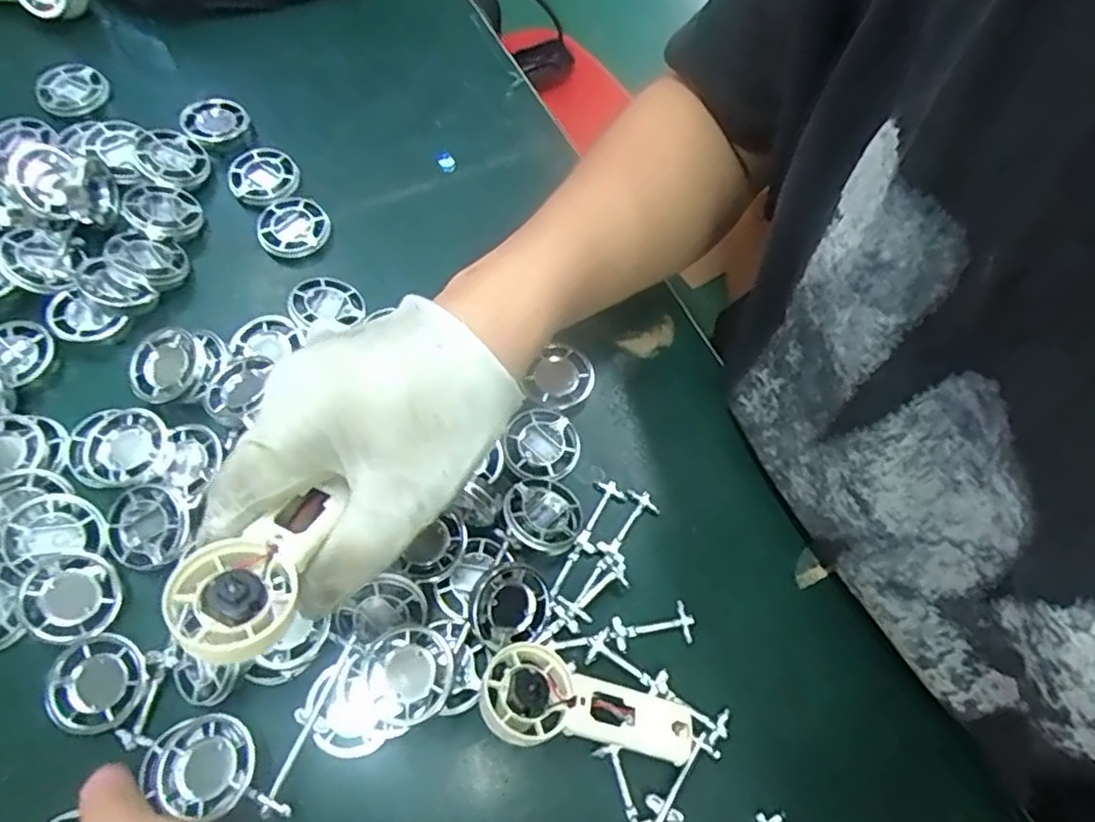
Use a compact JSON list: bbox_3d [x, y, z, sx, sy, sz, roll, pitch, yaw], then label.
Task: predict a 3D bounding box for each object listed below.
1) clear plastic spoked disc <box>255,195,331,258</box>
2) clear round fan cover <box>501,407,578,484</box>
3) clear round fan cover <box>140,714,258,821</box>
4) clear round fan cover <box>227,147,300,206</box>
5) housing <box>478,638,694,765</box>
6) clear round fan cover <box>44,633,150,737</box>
[{"bbox_3d":[-0.147,-0.106,0.403,0.039,0.008,0.039,1,66,-3],"label":"clear plastic spoked disc"},{"bbox_3d":[-0.004,0.017,0.352,0.038,0.009,0.039,1,66,-3],"label":"clear round fan cover"},{"bbox_3d":[-0.140,0.142,0.281,0.045,0.017,0.036,16,67,4],"label":"clear round fan cover"},{"bbox_3d":[-0.170,-0.141,0.416,0.040,0.004,0.042,1,66,-3],"label":"clear round fan cover"},{"bbox_3d":[0.016,0.130,0.297,0.090,0.029,0.040,21,67,6],"label":"housing"},{"bbox_3d":[-0.190,0.116,0.294,0.037,0.013,0.038,1,66,-3],"label":"clear round fan cover"}]

